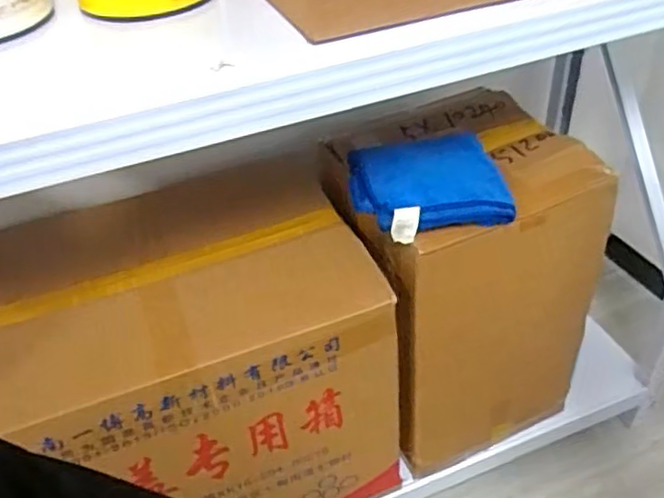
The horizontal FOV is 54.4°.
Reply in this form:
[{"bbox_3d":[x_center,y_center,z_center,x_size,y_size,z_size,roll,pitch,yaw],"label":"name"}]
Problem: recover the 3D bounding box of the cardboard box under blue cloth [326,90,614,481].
[{"bbox_3d":[0.188,0.058,1.045,0.326,0.501,0.286,-19,42,-16],"label":"cardboard box under blue cloth"}]

